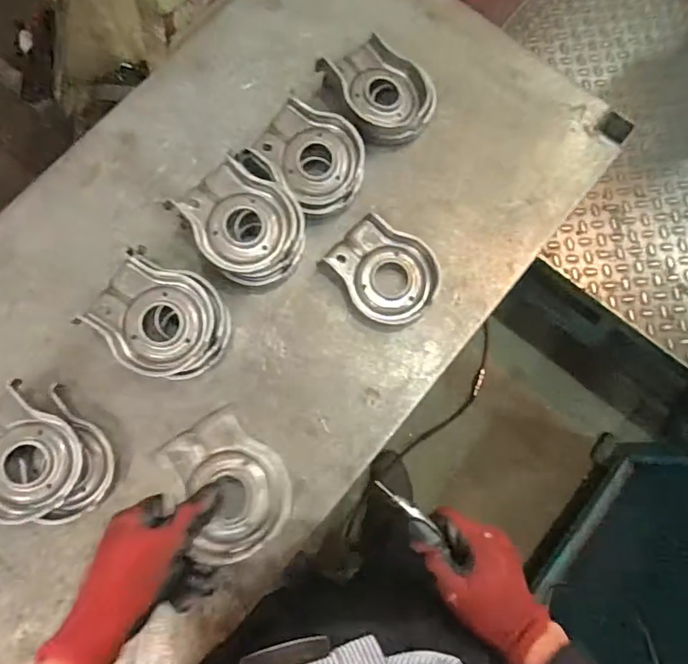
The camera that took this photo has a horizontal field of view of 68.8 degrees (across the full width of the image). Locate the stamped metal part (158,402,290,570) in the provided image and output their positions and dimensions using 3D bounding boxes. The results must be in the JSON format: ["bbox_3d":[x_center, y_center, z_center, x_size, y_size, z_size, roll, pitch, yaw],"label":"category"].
[{"bbox_3d":[-0.106,0.137,0.449,0.096,0.020,0.125,-43,74,-12],"label":"stamped metal part"}]

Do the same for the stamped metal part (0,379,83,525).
[{"bbox_3d":[-0.319,0.123,0.493,0.121,0.030,0.098,44,73,7],"label":"stamped metal part"}]

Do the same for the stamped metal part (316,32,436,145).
[{"bbox_3d":[0.043,-0.284,0.593,0.128,0.039,0.103,44,81,8],"label":"stamped metal part"}]

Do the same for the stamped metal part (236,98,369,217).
[{"bbox_3d":[-0.041,-0.198,0.569,0.129,0.033,0.103,39,79,7],"label":"stamped metal part"}]

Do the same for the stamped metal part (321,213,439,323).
[{"bbox_3d":[0.044,-0.067,0.554,0.120,0.029,0.095,42,80,8],"label":"stamped metal part"}]

